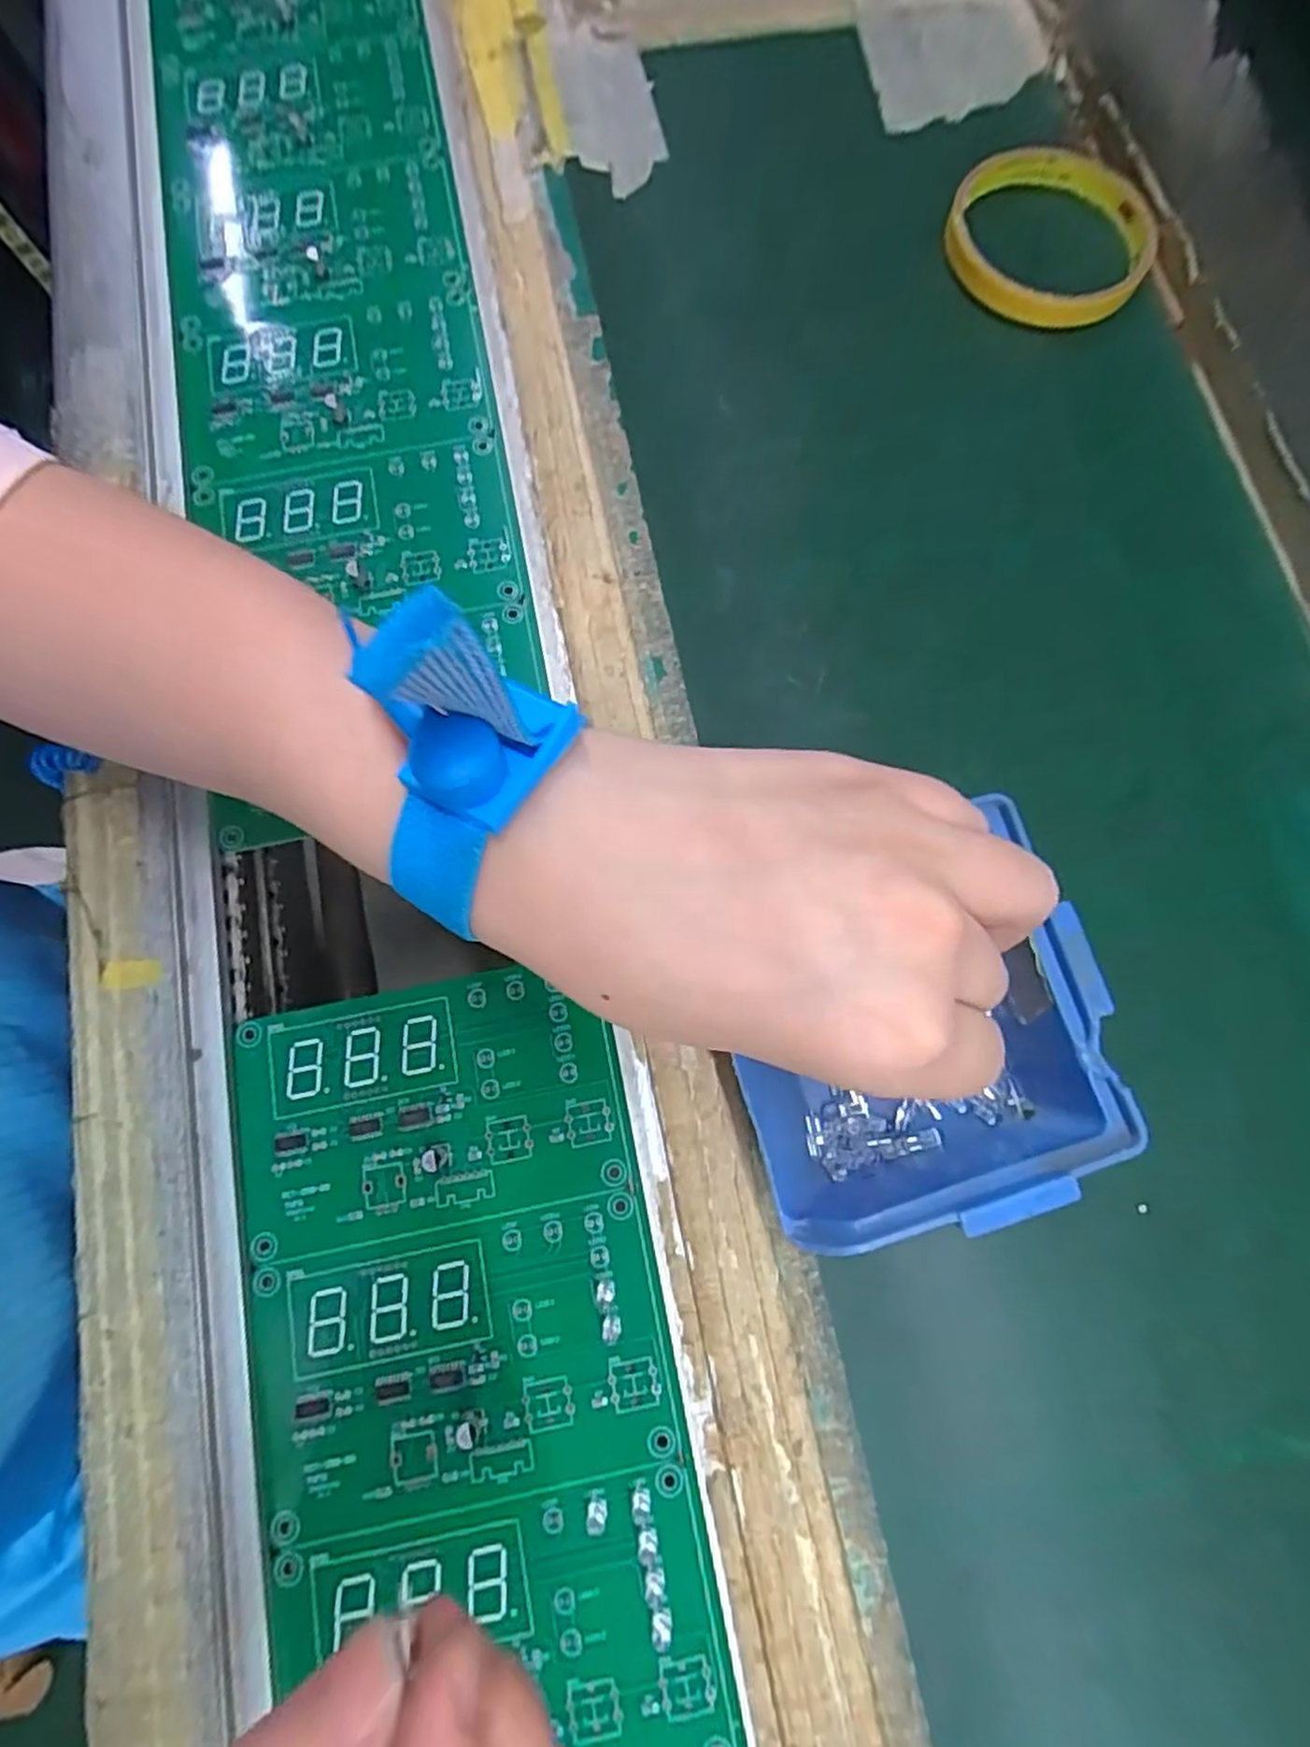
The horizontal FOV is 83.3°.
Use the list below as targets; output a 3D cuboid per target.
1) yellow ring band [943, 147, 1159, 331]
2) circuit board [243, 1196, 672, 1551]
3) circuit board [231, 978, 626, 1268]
[{"bbox_3d":[0.167,-0.270,0.310,0.083,0.021,0.082,0,76,1],"label":"yellow ring band"},{"bbox_3d":[-0.060,0.150,0.226,0.120,0.004,0.076,-11,76,-1],"label":"circuit board"},{"bbox_3d":[-0.076,0.076,0.243,0.121,0.004,0.075,-11,76,-1],"label":"circuit board"}]

